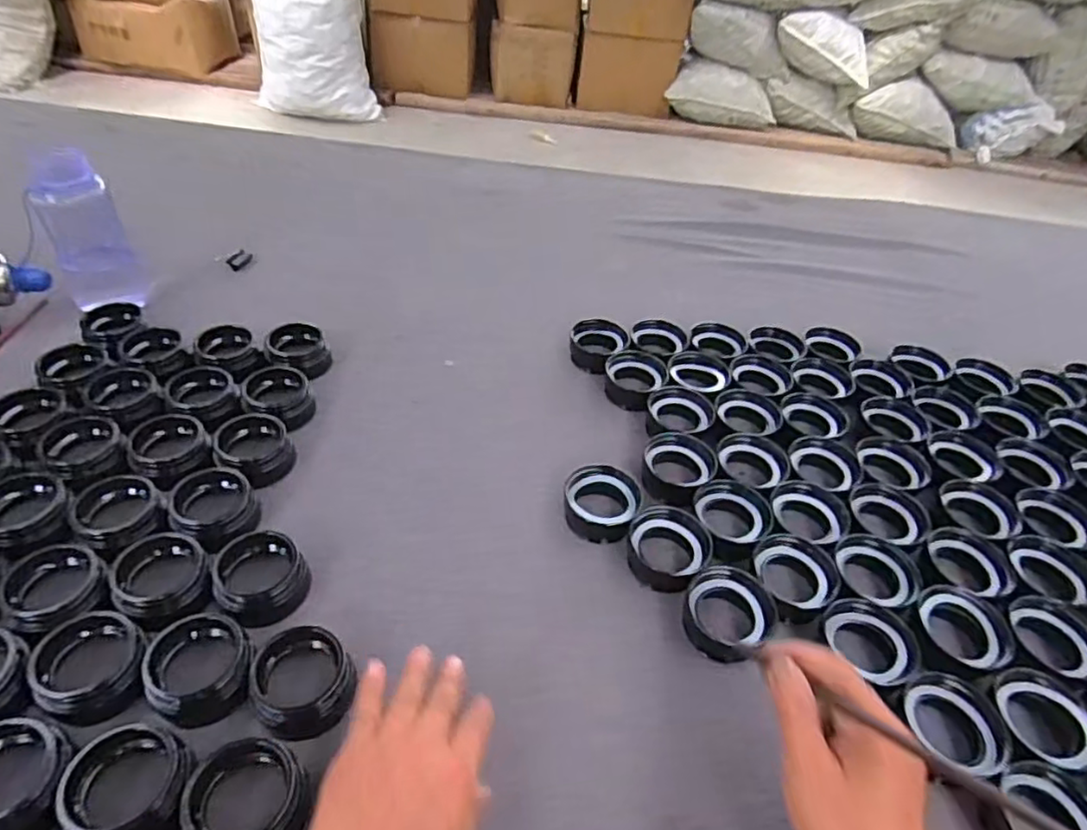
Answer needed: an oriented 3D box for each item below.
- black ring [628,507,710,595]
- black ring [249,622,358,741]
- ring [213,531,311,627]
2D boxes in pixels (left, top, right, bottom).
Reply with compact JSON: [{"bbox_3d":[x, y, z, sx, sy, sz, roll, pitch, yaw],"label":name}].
[{"bbox_3d":[0.104,0.112,0.542,0.067,0.039,0.060,28,46,22],"label":"black ring"},{"bbox_3d":[-0.161,0.175,0.426,0.063,0.033,0.066,-6,44,-14],"label":"black ring"},{"bbox_3d":[-0.212,0.120,0.479,0.063,0.035,0.054,-4,44,-12],"label":"ring"}]

